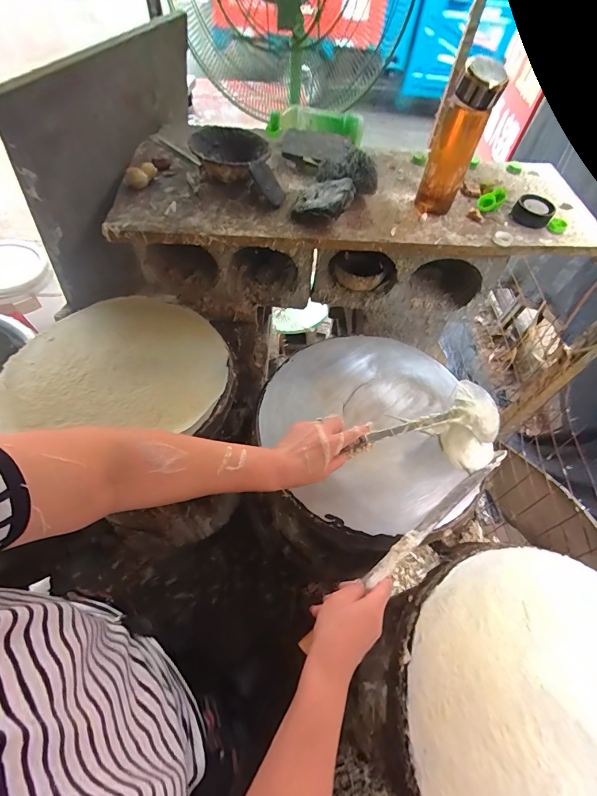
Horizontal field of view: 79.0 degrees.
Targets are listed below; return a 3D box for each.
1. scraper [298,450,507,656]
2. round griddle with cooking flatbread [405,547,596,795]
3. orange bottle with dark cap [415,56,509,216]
[{"bbox_3d":[0.163,0.184,0.491,0.401,0.025,0.019,-30,63,-25],"label":"scraper"},{"bbox_3d":[0.308,0.367,0.395,0.357,0.026,0.359,2,57,-3],"label":"round griddle with cooking flatbread"},{"bbox_3d":[0.255,-0.407,0.599,0.072,0.210,0.067,22,59,10],"label":"orange bottle with dark cap"}]

